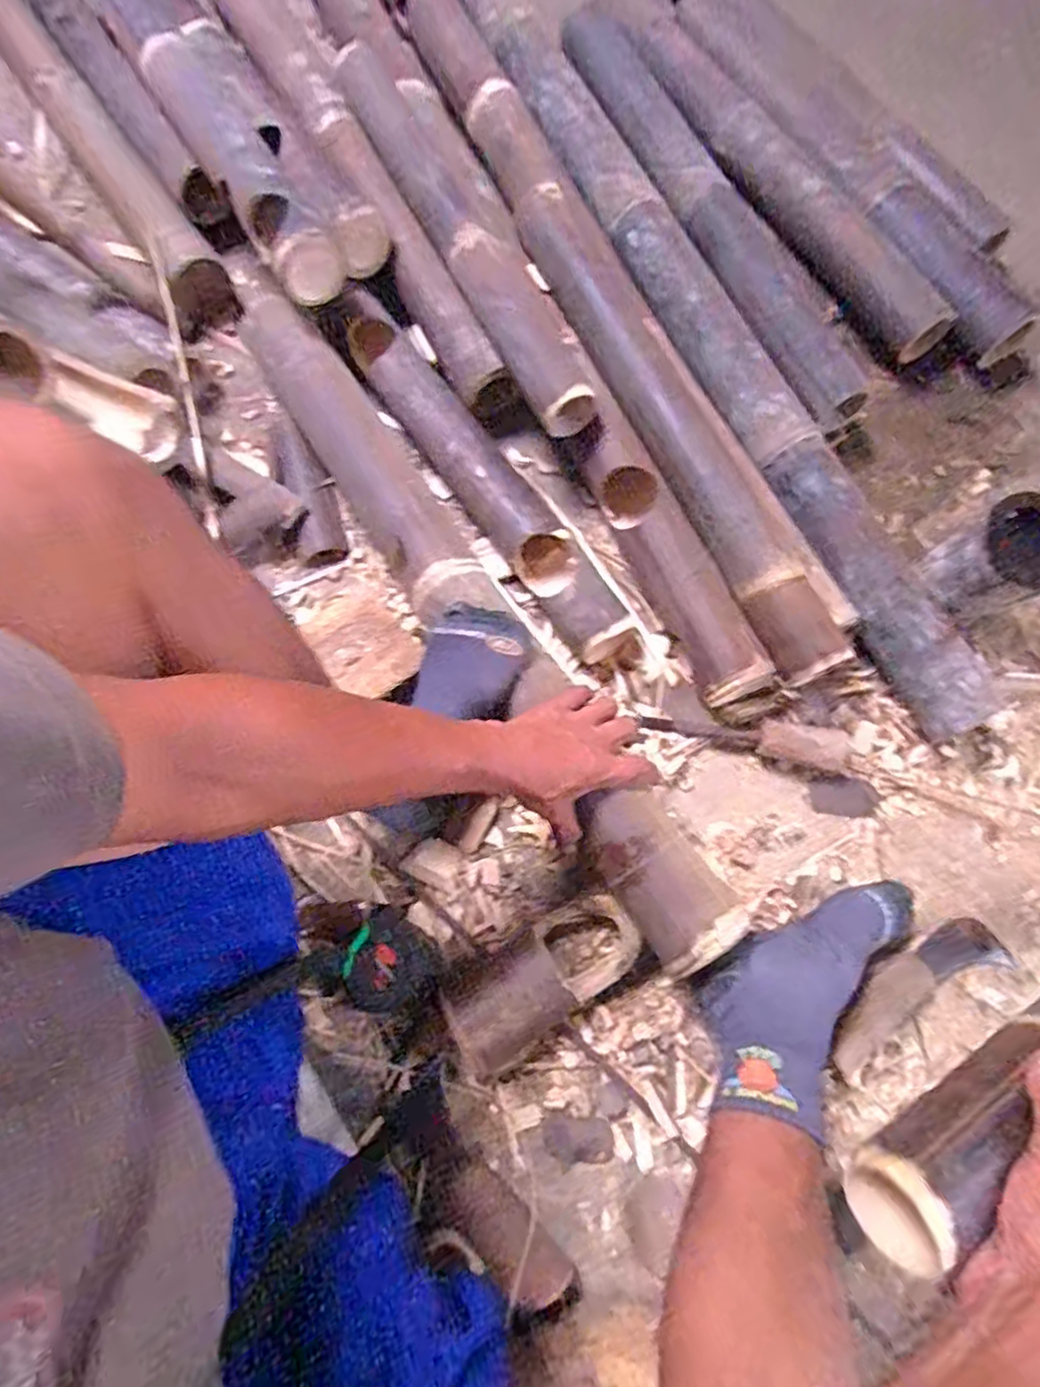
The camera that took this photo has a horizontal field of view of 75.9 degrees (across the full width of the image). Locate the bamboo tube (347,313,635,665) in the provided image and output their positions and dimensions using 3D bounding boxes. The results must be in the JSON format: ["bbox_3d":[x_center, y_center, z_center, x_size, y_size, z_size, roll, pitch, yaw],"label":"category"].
[{"bbox_3d":[-0.054,-0.256,0.751,0.075,0.077,0.528,-32,76,-8],"label":"bamboo tube"}]

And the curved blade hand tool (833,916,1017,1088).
[{"bbox_3d":[0.365,0.275,0.608,0.206,0.029,0.064,-32,76,-8],"label":"curved blade hand tool"}]

